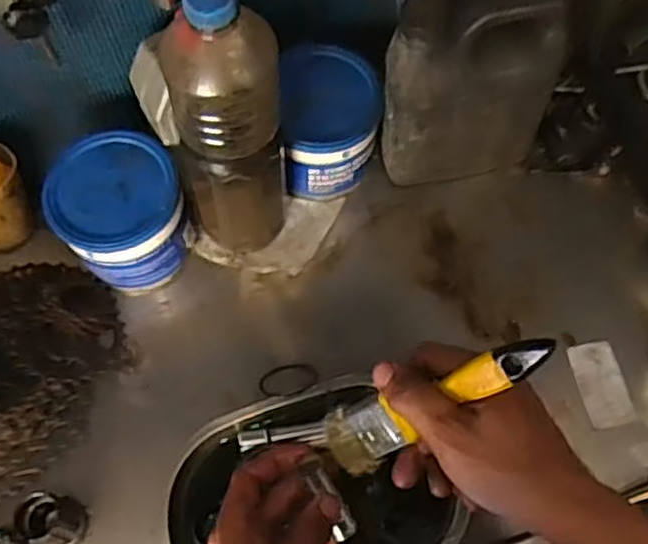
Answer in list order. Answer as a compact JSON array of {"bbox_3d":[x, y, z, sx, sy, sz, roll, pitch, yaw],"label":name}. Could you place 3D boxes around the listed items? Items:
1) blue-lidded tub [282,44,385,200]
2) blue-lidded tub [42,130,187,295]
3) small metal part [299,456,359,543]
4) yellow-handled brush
[{"bbox_3d":[0.008,-0.125,0.641,0.080,0.089,0.096,0,65,3],"label":"blue-lidded tub"},{"bbox_3d":[-0.162,-0.043,0.616,0.099,0.103,0.102,-1,65,3],"label":"blue-lidded tub"},{"bbox_3d":[0.006,0.155,0.501,0.017,0.015,0.058,-26,111,-9],"label":"small metal part"},{"bbox_3d":[0.064,0.076,0.439,0.165,0.023,0.037,-36,58,36],"label":"yellow-handled brush"}]

